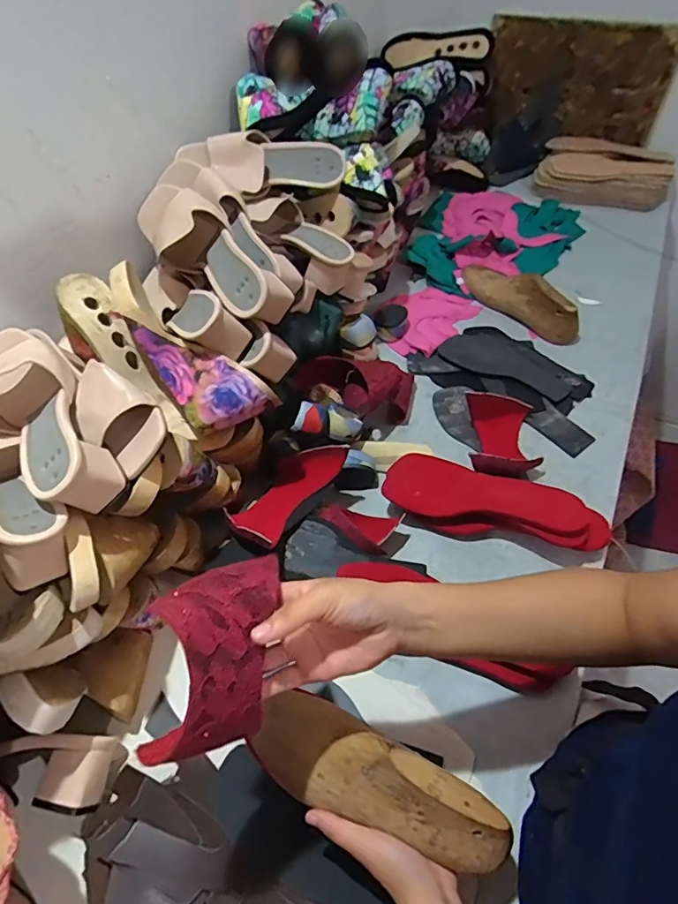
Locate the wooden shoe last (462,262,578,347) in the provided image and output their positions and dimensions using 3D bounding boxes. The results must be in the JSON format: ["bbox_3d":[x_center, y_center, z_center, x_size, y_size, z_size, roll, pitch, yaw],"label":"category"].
[{"bbox_3d":[0.312,-0.278,0.859,0.068,0.077,0.243,-36,59,-19],"label":"wooden shoe last"}]

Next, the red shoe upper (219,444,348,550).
[{"bbox_3d":[-0.067,0.049,0.601,0.086,0.067,0.163,23,45,21],"label":"red shoe upper"}]

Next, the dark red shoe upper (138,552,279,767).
[{"bbox_3d":[-0.081,0.134,0.338,0.040,0.098,0.111,-9,79,47],"label":"dark red shoe upper"}]

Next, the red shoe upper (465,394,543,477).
[{"bbox_3d":[0.225,-0.020,0.695,0.094,0.056,0.134,2,54,7],"label":"red shoe upper"}]

